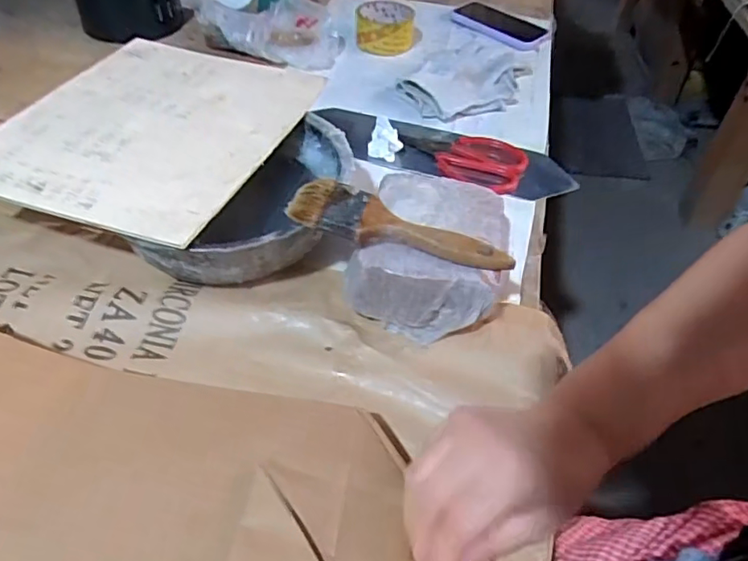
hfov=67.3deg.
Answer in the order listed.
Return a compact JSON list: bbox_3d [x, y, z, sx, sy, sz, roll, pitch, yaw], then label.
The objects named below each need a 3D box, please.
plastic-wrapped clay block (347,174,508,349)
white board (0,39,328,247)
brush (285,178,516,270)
[{"bbox_3d":[0.048,-0.026,0.484,0.118,0.061,0.144,14,46,11],"label":"plastic-wrapped clay block"},{"bbox_3d":[-0.204,-0.150,0.523,0.239,0.009,0.283,14,46,11],"label":"white board"},{"bbox_3d":[0.019,-0.040,0.434,0.171,0.016,0.042,18,66,4],"label":"brush"}]

